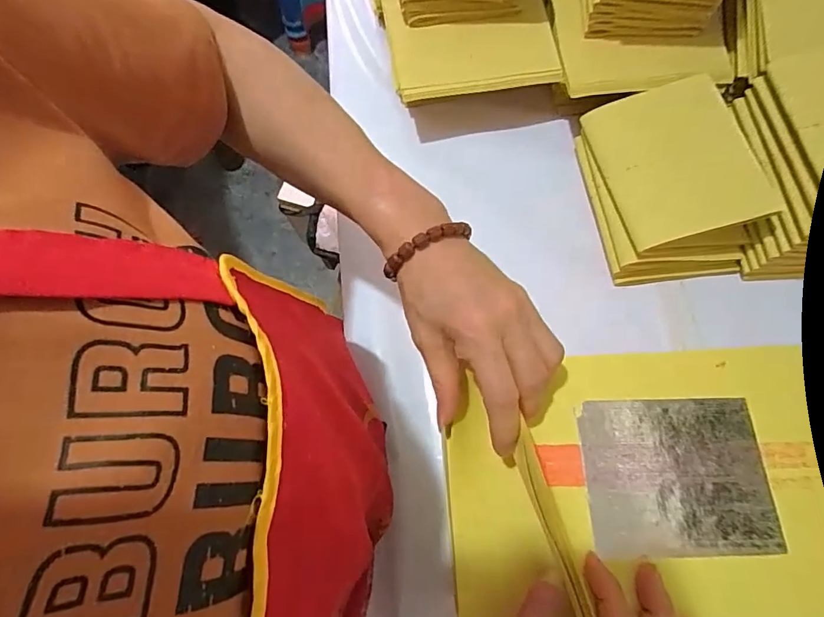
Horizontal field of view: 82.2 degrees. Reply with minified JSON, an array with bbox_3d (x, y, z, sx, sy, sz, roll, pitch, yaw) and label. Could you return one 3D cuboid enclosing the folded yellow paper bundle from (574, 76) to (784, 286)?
[{"bbox_3d":[0.236,-0.119,0.442,0.122,0.075,0.169,-5,70,0],"label":"folded yellow paper bundle"}]

